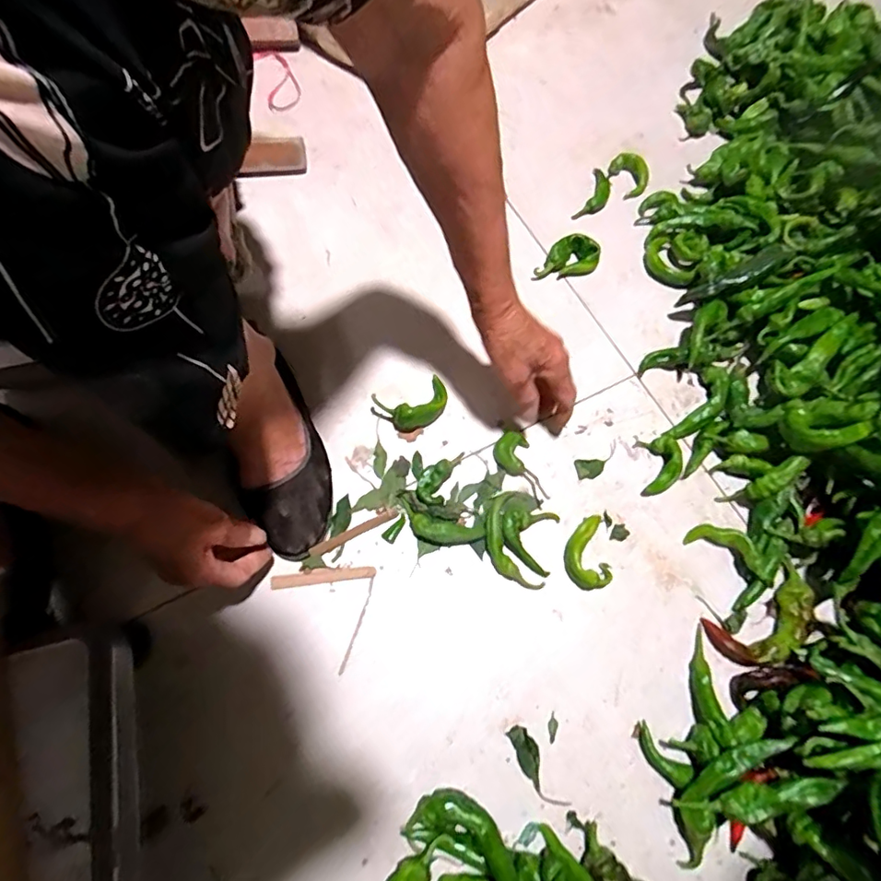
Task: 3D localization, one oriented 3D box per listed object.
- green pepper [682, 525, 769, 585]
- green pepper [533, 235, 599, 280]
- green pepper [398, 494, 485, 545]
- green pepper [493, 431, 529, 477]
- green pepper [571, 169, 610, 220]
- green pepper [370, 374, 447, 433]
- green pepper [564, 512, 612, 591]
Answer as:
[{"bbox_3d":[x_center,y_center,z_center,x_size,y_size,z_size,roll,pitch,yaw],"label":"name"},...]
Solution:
[{"bbox_3d":[0.284,0.107,0.515,0.081,0.023,0.030,34,69,31],"label":"green pepper"},{"bbox_3d":[0.154,-0.222,0.641,0.083,0.032,0.036,-14,69,-9],"label":"green pepper"},{"bbox_3d":[-0.002,0.083,0.517,0.087,0.018,0.033,17,68,4],"label":"green pepper"},{"bbox_3d":[0.073,0.012,0.551,0.035,0.019,0.046,13,67,2],"label":"green pepper"},{"bbox_3d":[0.204,-0.322,0.698,0.032,0.012,0.096,24,68,7],"label":"green pepper"},{"bbox_3d":[-0.028,-0.037,0.563,0.078,0.024,0.052,-25,71,-13],"label":"green pepper"},{"bbox_3d":[0.143,0.109,0.515,0.044,0.019,0.069,-6,68,-5],"label":"green pepper"}]

